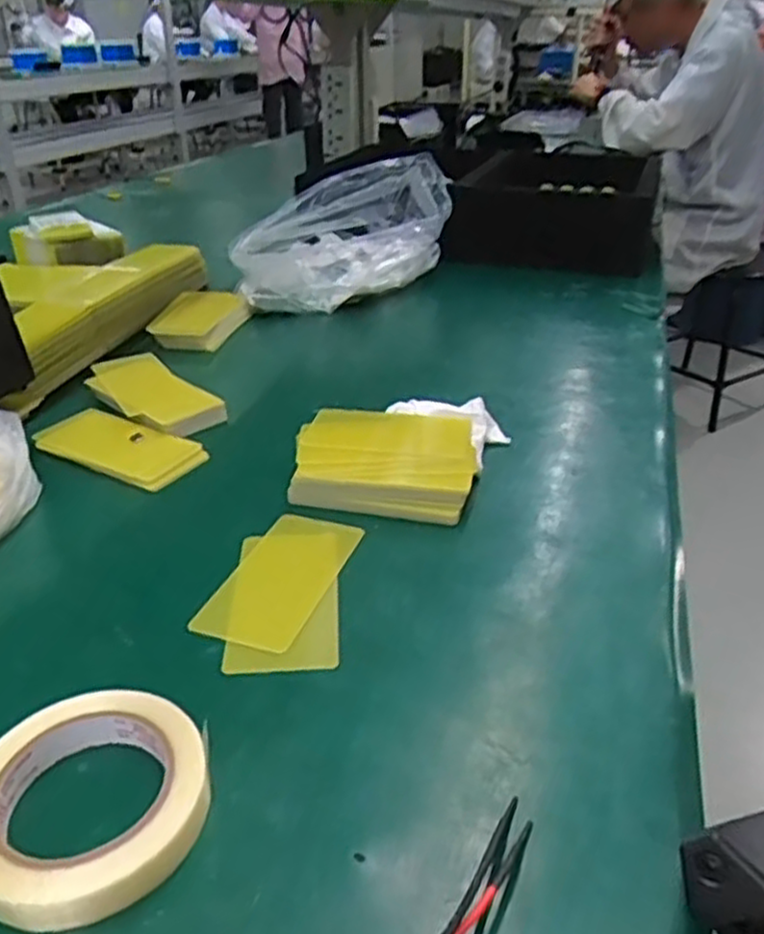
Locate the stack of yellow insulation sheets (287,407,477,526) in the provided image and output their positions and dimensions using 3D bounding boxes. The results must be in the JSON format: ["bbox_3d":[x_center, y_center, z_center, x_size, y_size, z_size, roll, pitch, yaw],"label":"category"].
[{"bbox_3d":[0.003,-0.006,0.631,0.144,0.032,0.116,6,32,10],"label":"stack of yellow insulation sheets"}]

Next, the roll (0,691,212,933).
[{"bbox_3d":[-0.140,0.158,0.361,0.111,0.028,0.107,0,31,0],"label":"roll"}]

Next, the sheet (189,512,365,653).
[{"bbox_3d":[-0.068,0.075,0.529,0.071,0.007,0.139,9,30,16],"label":"sheet"}]

